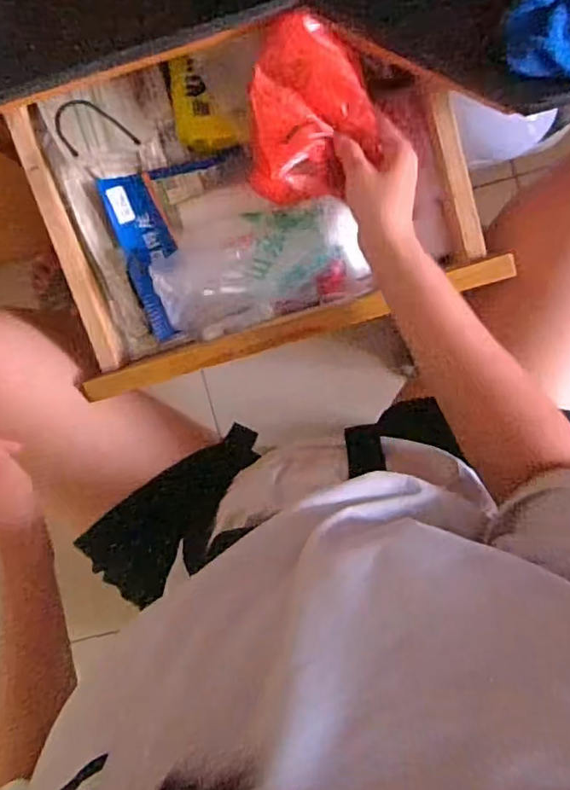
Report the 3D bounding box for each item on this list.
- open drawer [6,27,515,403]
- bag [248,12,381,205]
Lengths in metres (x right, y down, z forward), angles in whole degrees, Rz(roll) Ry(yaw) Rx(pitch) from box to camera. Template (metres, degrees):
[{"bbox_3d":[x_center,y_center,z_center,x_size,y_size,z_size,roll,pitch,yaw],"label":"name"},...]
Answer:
[{"bbox_3d":[-0.027,-0.189,0.559,0.390,0.079,0.284,-17,94,5],"label":"open drawer"},{"bbox_3d":[0.023,-0.229,0.492,0.101,0.061,0.128,2,96,4],"label":"bag"}]

